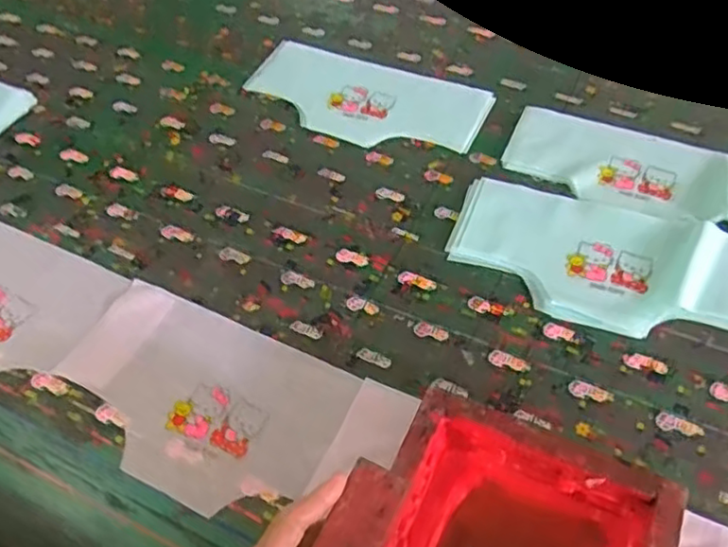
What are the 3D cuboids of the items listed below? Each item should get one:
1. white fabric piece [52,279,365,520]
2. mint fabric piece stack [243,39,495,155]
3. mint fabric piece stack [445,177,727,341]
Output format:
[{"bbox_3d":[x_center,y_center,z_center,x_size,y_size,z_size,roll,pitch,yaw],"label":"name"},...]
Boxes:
[{"bbox_3d":[-0.155,0.111,0.573,0.263,0.009,0.160,22,59,18],"label":"white fabric piece"},{"bbox_3d":[-0.003,-0.229,0.826,0.316,0.005,0.156,21,55,17],"label":"mint fabric piece stack"},{"bbox_3d":[0.246,-0.014,0.651,0.303,0.011,0.161,15,54,13],"label":"mint fabric piece stack"}]

